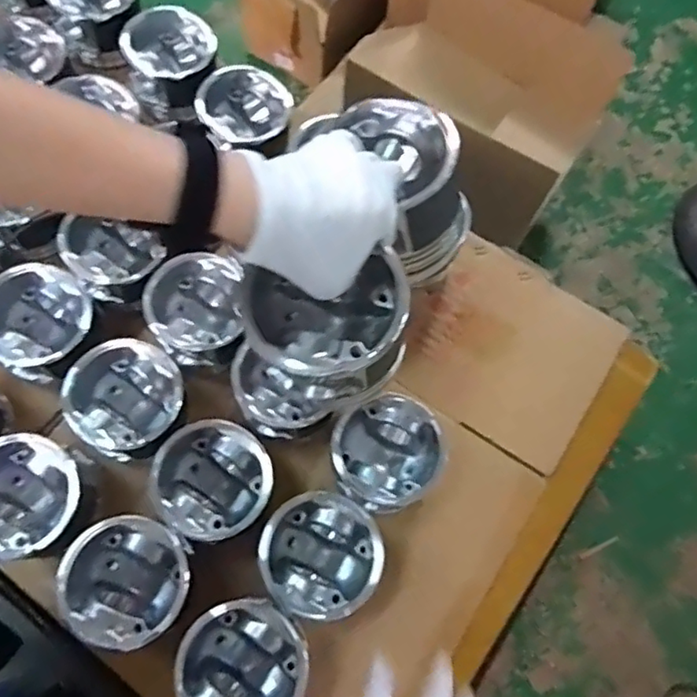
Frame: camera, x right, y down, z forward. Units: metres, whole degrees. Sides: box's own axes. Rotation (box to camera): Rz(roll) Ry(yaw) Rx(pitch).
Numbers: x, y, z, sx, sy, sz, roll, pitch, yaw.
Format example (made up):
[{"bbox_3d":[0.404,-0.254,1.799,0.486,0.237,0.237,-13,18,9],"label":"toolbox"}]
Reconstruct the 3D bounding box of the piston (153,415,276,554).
[{"bbox_3d":[-0.134,0.136,0.609,0.111,0.064,0.110,1,69,-3],"label":"piston"}]

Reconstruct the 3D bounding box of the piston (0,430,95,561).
[{"bbox_3d":[-0.309,0.150,0.587,0.107,0.079,0.115,-34,74,-14],"label":"piston"}]

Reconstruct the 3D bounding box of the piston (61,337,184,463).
[{"bbox_3d":[-0.229,0.055,0.633,0.108,0.070,0.113,1,69,-3],"label":"piston"}]

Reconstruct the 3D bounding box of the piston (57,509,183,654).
[{"bbox_3d":[-0.206,0.222,0.575,0.109,0.080,0.115,-3,69,-4],"label":"piston"}]

